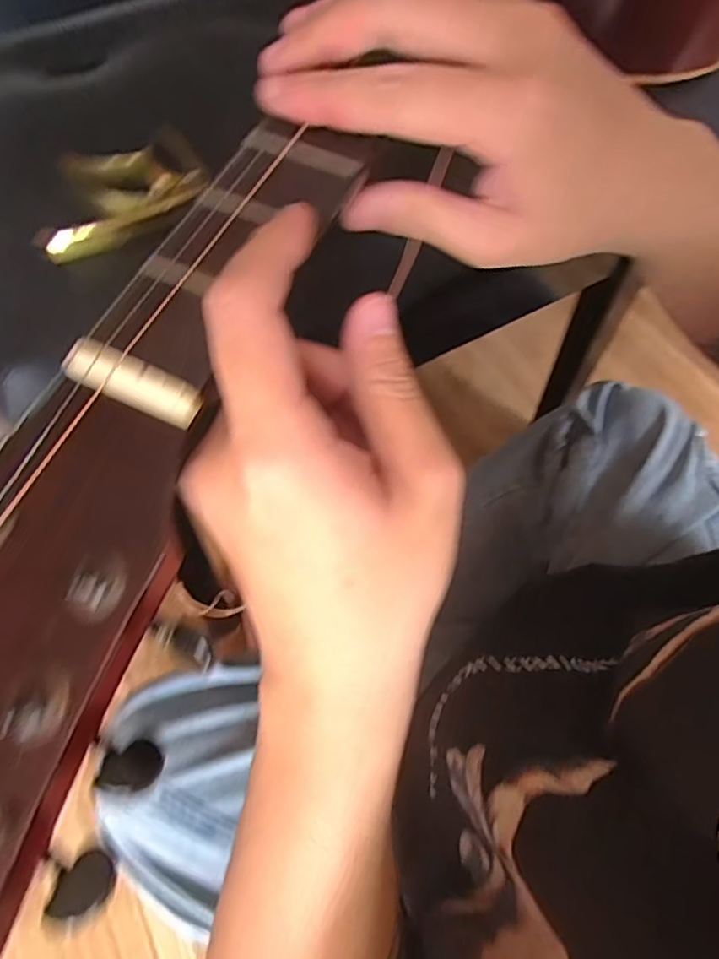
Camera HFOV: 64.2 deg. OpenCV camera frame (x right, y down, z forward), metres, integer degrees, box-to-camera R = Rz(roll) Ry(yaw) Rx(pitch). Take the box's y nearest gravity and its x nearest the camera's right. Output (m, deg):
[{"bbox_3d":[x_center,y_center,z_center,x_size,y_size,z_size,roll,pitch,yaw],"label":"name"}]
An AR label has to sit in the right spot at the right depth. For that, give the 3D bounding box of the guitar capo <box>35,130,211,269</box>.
[{"bbox_3d":[-0.128,-0.152,0.301,0.088,0.018,0.066,-23,62,-14],"label":"guitar capo"}]

